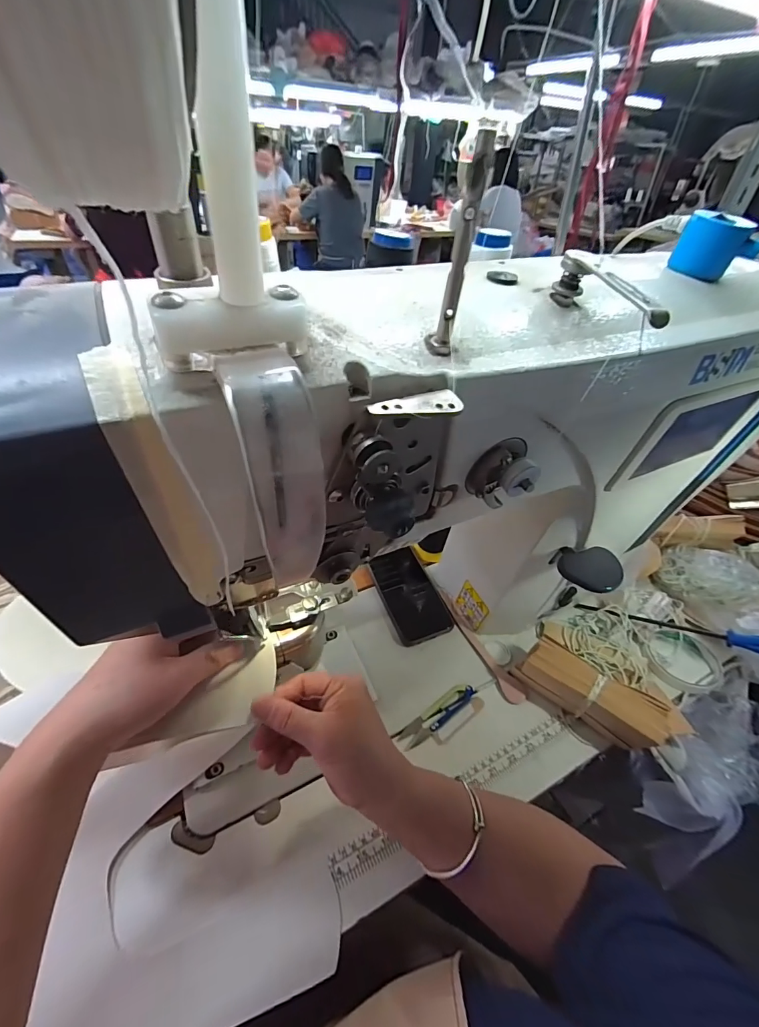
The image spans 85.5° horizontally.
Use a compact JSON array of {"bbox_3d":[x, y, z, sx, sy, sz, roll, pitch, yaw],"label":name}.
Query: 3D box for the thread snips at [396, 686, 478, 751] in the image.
[{"bbox_3d":[0.067,0.230,0.471,0.103,0.014,0.022,-26,50,-28],"label":"thread snips"}]

